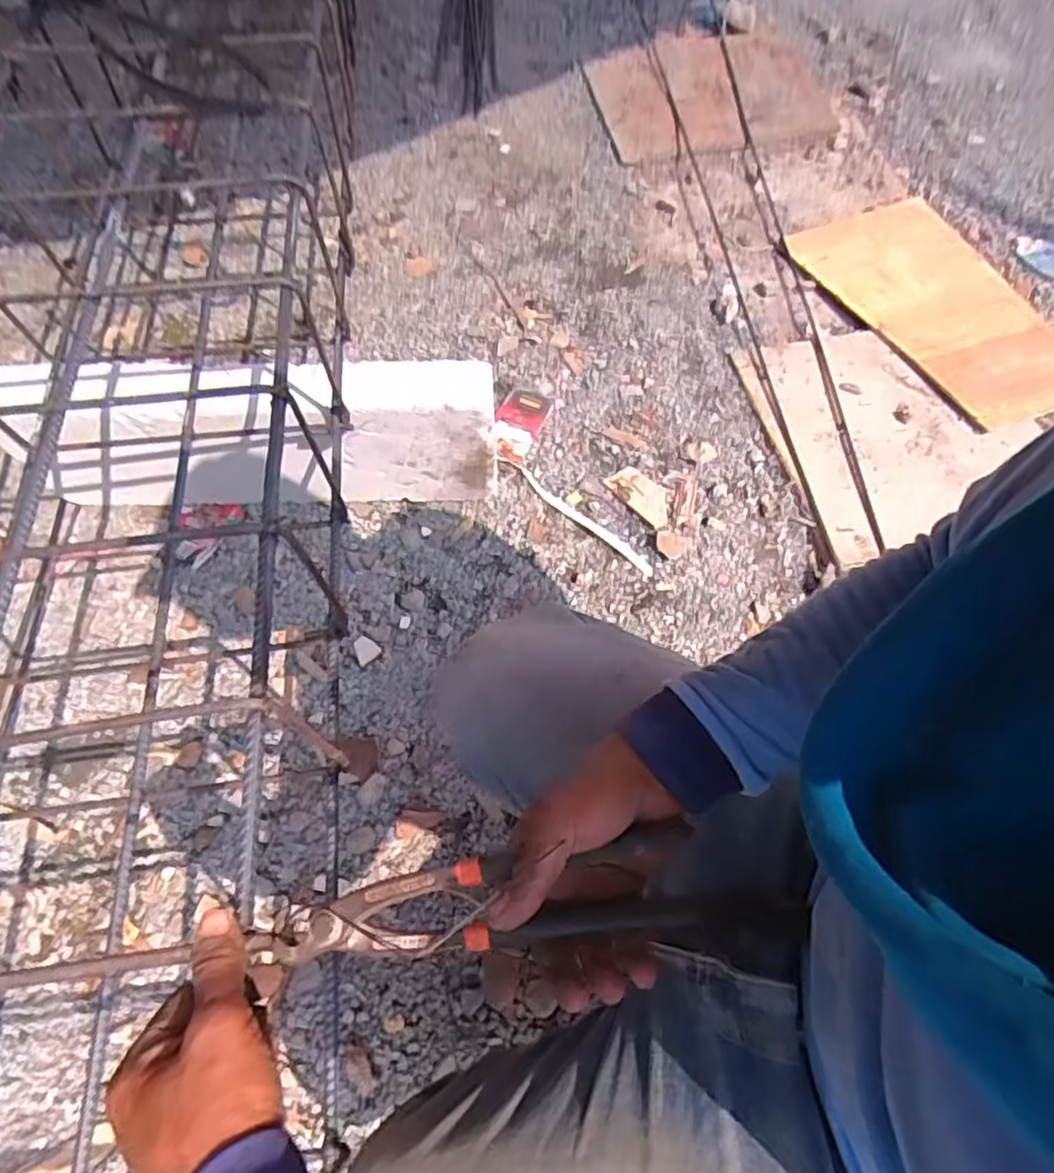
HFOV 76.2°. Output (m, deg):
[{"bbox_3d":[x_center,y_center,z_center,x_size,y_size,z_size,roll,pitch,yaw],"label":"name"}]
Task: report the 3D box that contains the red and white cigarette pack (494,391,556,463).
[{"bbox_3d":[-0.011,-0.240,0.997,0.070,0.019,0.119,15,64,8],"label":"red and white cigarette pack"}]

